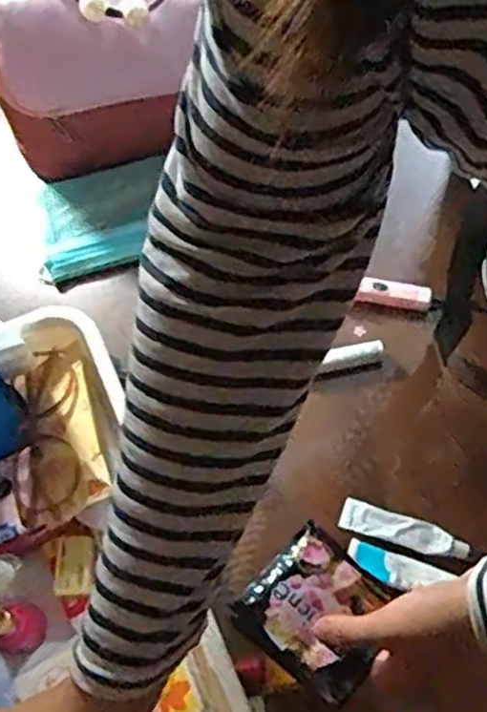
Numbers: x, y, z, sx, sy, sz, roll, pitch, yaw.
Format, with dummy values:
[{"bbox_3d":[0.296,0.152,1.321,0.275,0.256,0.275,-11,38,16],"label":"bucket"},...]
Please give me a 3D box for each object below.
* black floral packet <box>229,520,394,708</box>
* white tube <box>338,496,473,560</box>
[{"bbox_3d":[0.049,0.164,0.473,0.087,0.012,0.080,39,74,18],"label":"black floral packet"},{"bbox_3d":[0.127,0.139,0.590,0.099,0.018,0.024,18,68,11],"label":"white tube"}]

